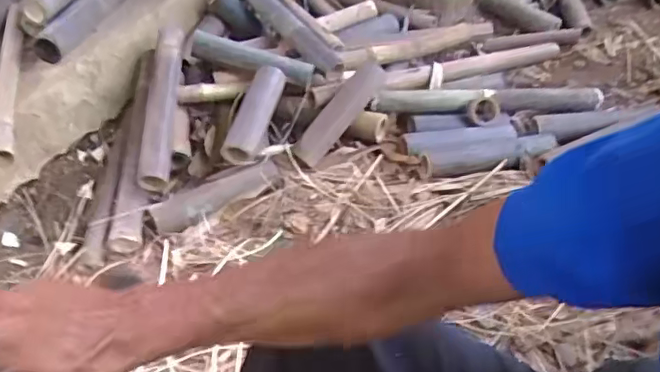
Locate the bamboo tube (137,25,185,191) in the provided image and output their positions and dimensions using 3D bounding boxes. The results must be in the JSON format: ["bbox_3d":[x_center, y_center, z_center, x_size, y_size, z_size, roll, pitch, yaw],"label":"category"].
[{"bbox_3d":[-0.438,-0.218,1.502,0.082,0.085,0.494,-3,58,-1],"label":"bamboo tube"}]

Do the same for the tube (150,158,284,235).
[{"bbox_3d":[-0.270,0.029,1.407,0.325,0.060,0.084,-19,44,-19],"label":"tube"}]

